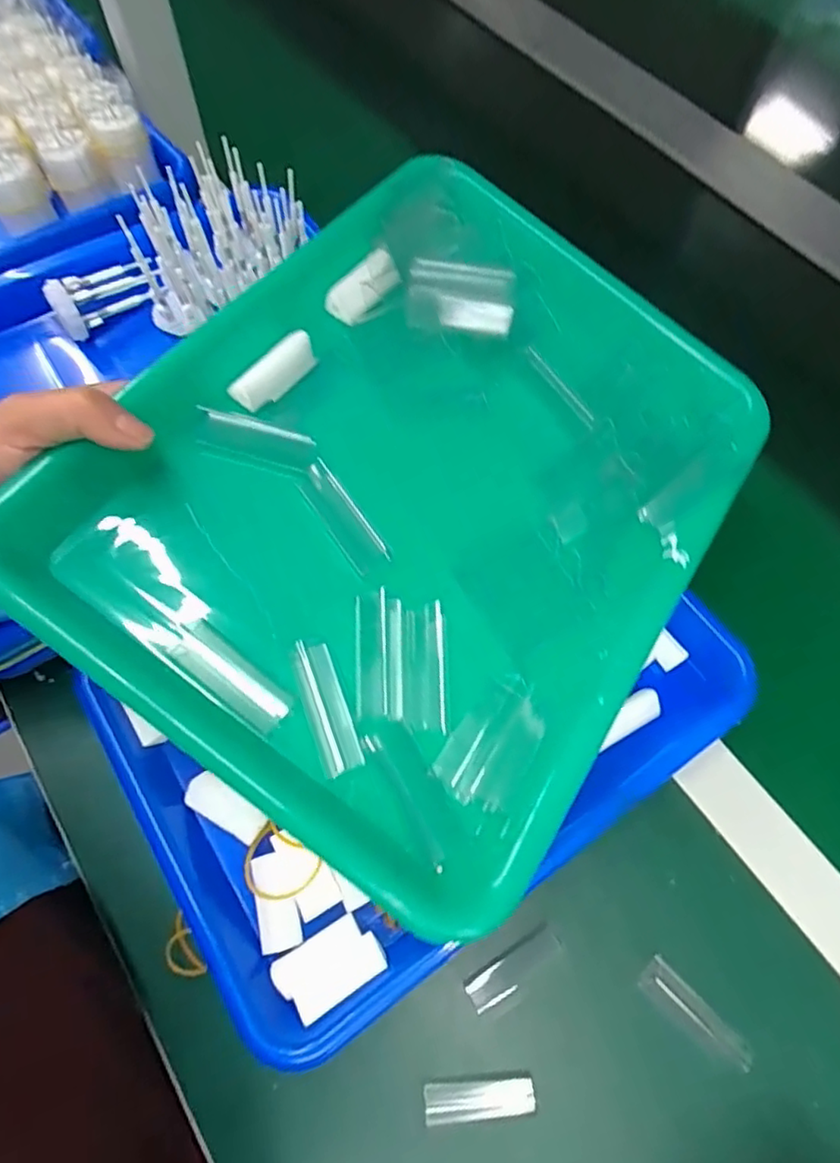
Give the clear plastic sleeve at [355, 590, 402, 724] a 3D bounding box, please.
[{"bbox_3d":[-0.017,0.031,0.259,0.019,0.007,0.054,-1,80,-3],"label":"clear plastic sleeve"}]

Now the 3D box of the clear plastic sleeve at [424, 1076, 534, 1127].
[{"bbox_3d":[0.028,0.250,0.290,0.052,0.006,0.015,-4,65,-4],"label":"clear plastic sleeve"}]

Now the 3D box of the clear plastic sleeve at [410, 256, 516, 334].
[{"bbox_3d":[0.022,-0.148,0.319,0.056,0.011,0.037,2,94,-17],"label":"clear plastic sleeve"}]

